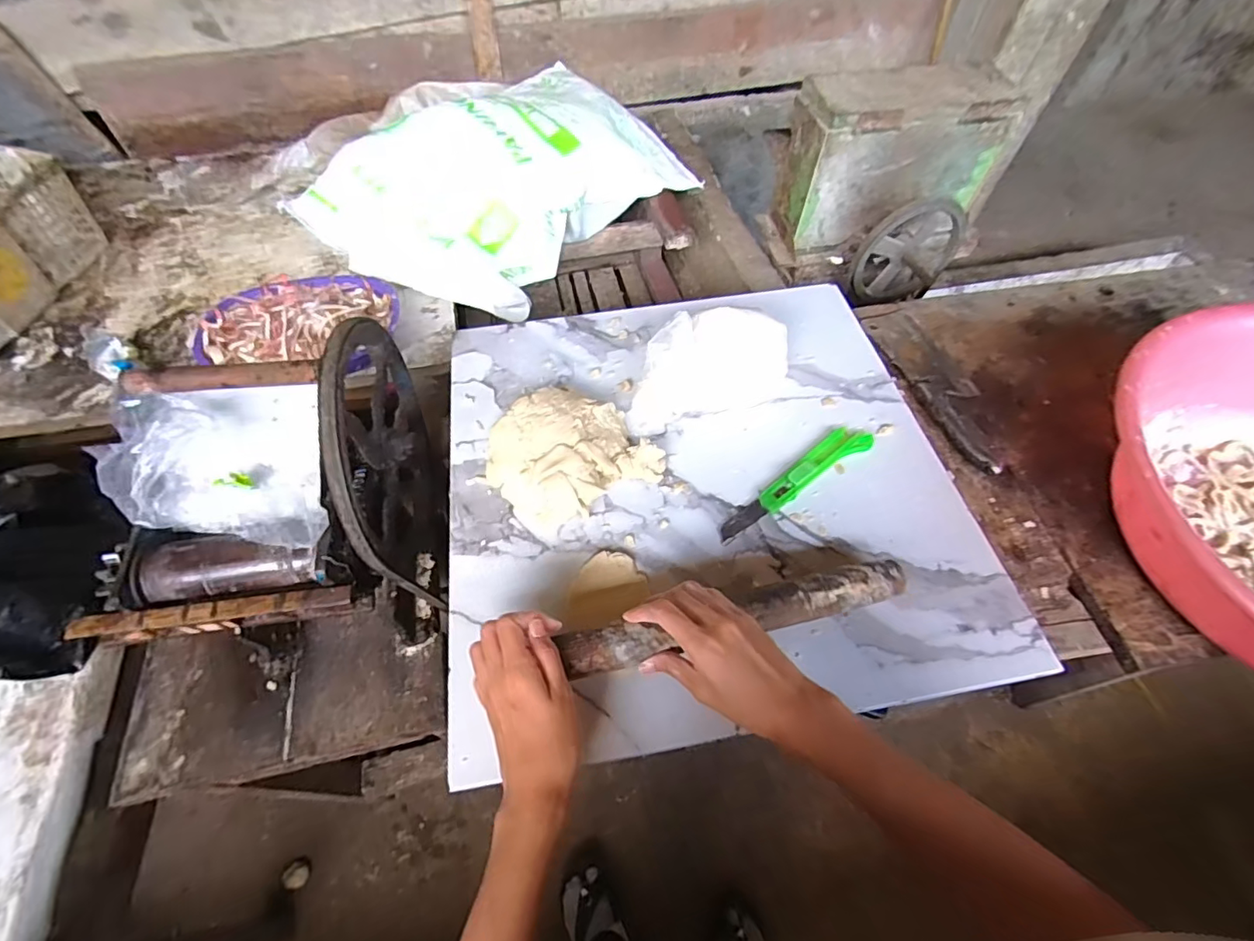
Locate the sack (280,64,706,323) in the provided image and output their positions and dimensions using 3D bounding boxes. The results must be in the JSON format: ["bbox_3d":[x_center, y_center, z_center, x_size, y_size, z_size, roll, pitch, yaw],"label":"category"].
[{"bbox_3d":[-0.207,-0.549,1.027,0.403,0.192,0.667,35,62,18],"label":"sack"}]

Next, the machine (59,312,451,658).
[{"bbox_3d":[-0.343,0.032,0.586,0.220,0.356,0.301,1,57,-2],"label":"machine"}]

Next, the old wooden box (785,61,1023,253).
[{"bbox_3d":[0.464,-0.548,0.962,0.340,0.239,0.157,-12,59,-10],"label":"old wooden box"}]

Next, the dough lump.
[{"bbox_3d":[-0.057,-0.020,0.536,0.154,0.053,0.130,-29,63,-19],"label":"dough lump"}]

